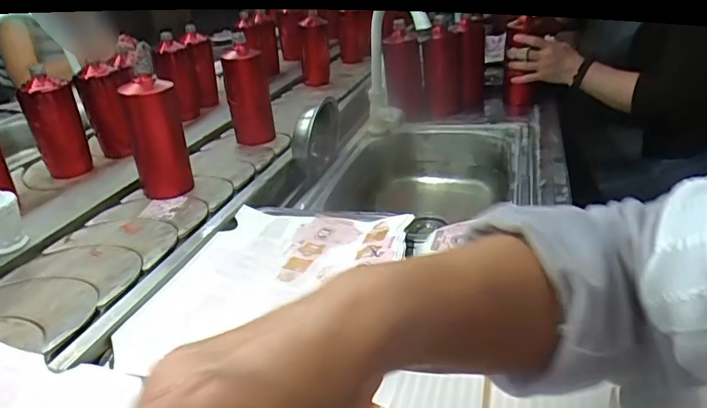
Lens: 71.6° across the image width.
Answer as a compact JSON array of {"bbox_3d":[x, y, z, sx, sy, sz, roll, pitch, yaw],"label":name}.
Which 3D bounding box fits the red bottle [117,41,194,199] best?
[{"bbox_3d":[-0.328,-0.131,0.807,0.085,0.228,0.067,-16,30,-21],"label":"red bottle"}]

